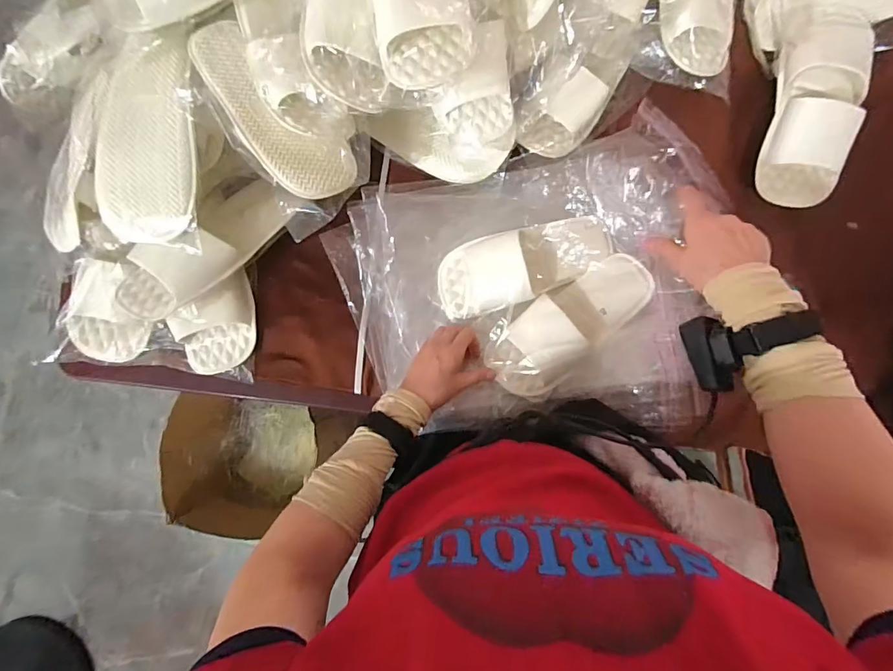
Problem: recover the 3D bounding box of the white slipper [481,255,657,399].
[{"bbox_3d":[0.159,-0.016,0.552,0.223,0.038,0.094,-39,86,0],"label":"white slipper"}]

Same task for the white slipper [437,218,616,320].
[{"bbox_3d":[0.108,-0.093,0.556,0.241,0.046,0.102,-13,86,2],"label":"white slipper"}]

